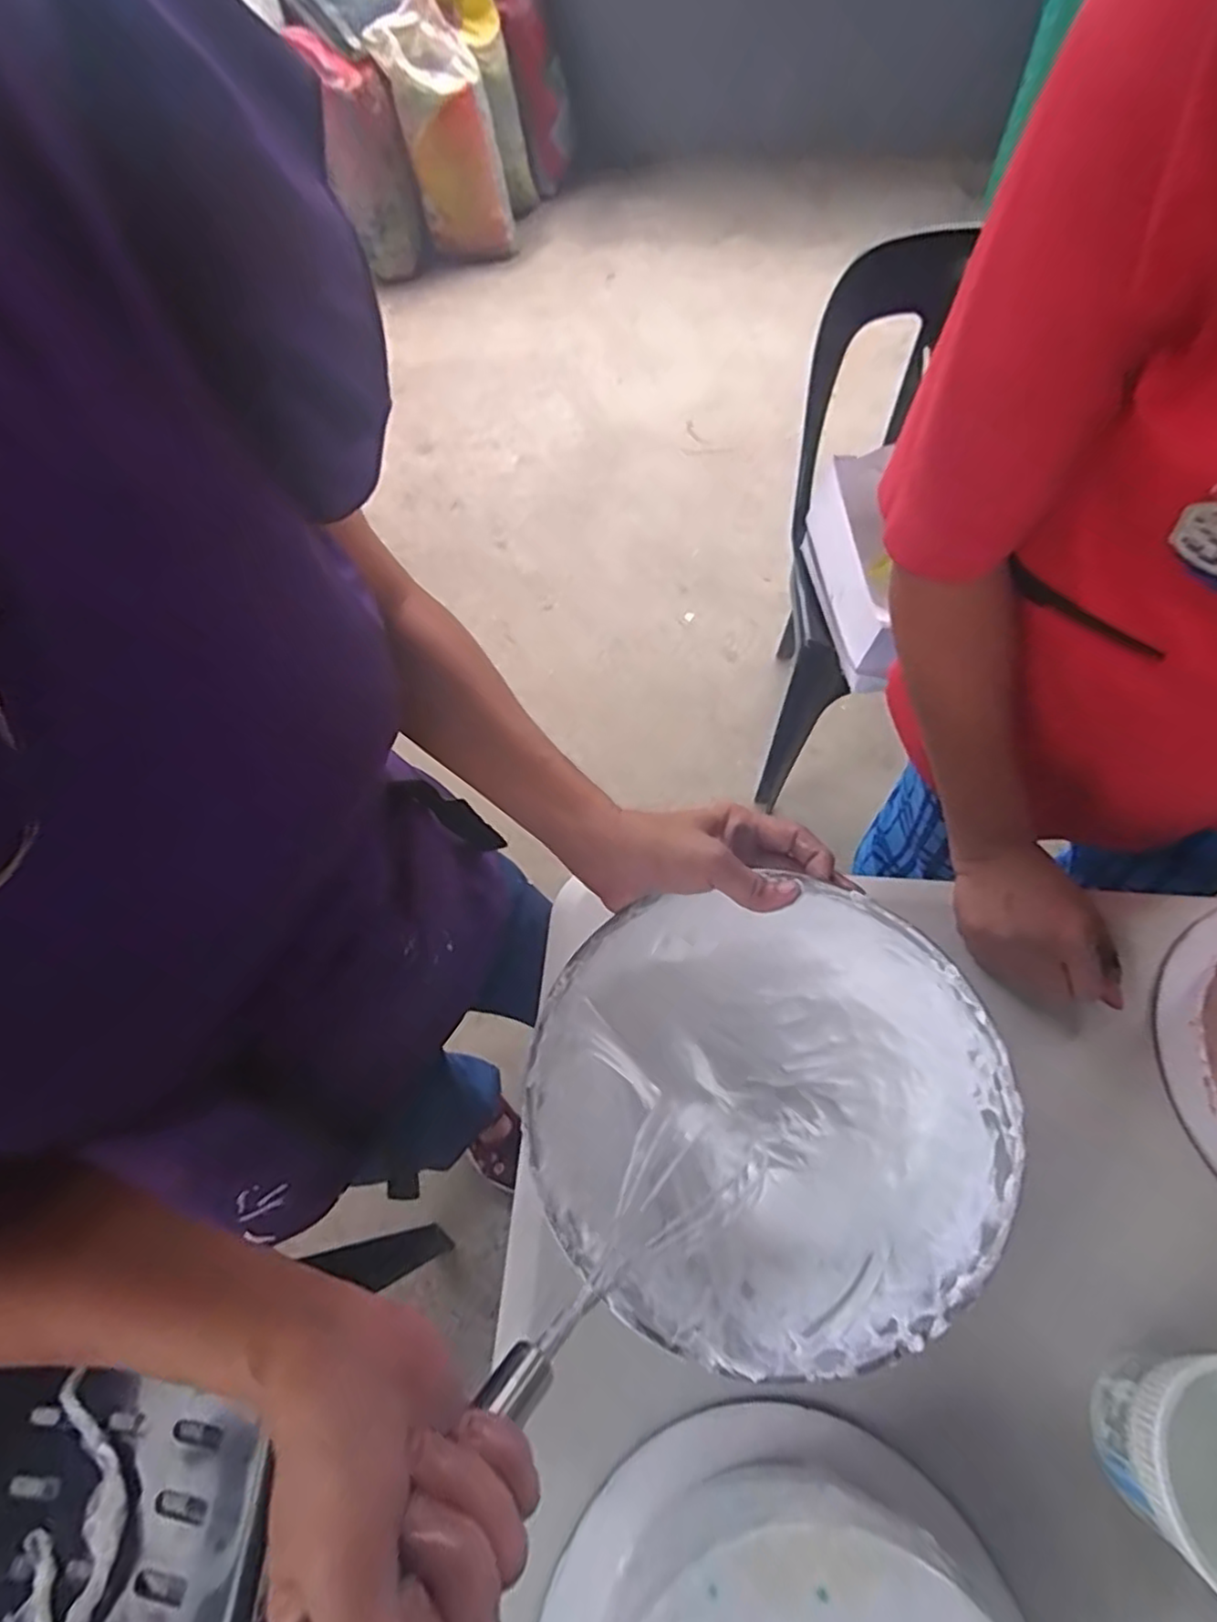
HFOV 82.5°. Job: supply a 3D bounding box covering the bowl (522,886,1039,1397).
[{"bbox_3d":[0.084,0.165,0.398,0.242,0.115,0.242,-2,76,10],"label":"bowl"}]

